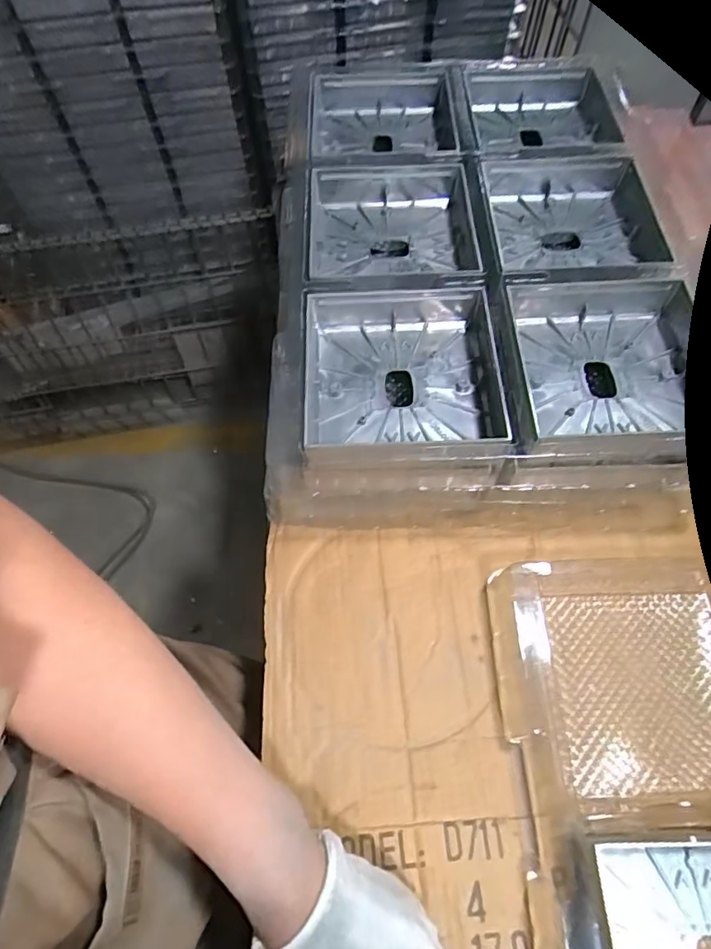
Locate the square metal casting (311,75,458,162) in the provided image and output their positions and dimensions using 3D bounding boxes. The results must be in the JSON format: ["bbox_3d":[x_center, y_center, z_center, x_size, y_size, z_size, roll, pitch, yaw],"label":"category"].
[{"bbox_3d":[0.028,-0.383,0.573,0.149,0.037,0.128,2,63,2],"label":"square metal casting"}]

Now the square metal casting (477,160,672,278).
[{"bbox_3d":[0.192,-0.233,0.479,0.142,0.037,0.134,-6,63,-2],"label":"square metal casting"}]

